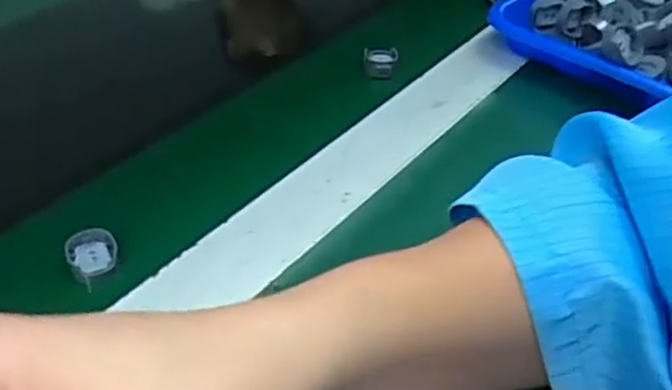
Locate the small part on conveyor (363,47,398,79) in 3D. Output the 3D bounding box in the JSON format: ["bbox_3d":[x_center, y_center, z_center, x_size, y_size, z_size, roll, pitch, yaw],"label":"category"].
[{"bbox_3d":[0.034,-0.103,0.562,0.026,0.018,0.026,6,41,5],"label":"small part on conveyor"}]

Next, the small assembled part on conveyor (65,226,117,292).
[{"bbox_3d":[-0.131,0.032,0.388,0.026,0.013,0.029,-18,45,-21],"label":"small assembled part on conveyor"}]

